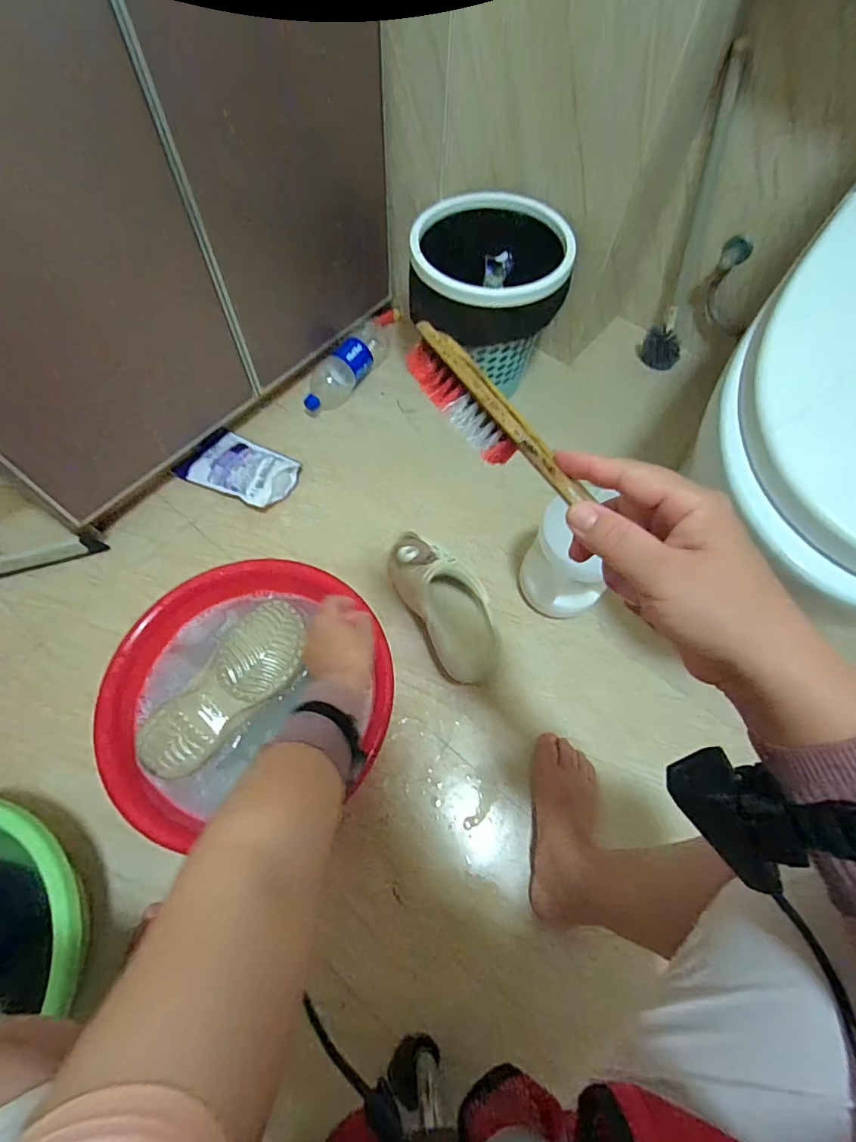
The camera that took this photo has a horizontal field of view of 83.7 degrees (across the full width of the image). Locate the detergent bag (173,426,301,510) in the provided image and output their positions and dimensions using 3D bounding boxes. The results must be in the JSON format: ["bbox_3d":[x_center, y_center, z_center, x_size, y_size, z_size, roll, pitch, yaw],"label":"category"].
[{"bbox_3d":[-0.352,-0.194,0.892,0.209,0.040,0.124,25,65,9],"label":"detergent bag"}]

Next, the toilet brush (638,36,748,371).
[{"bbox_3d":[0.488,-0.616,0.873,0.080,0.469,0.082,-4,45,-2],"label":"toilet brush"}]

